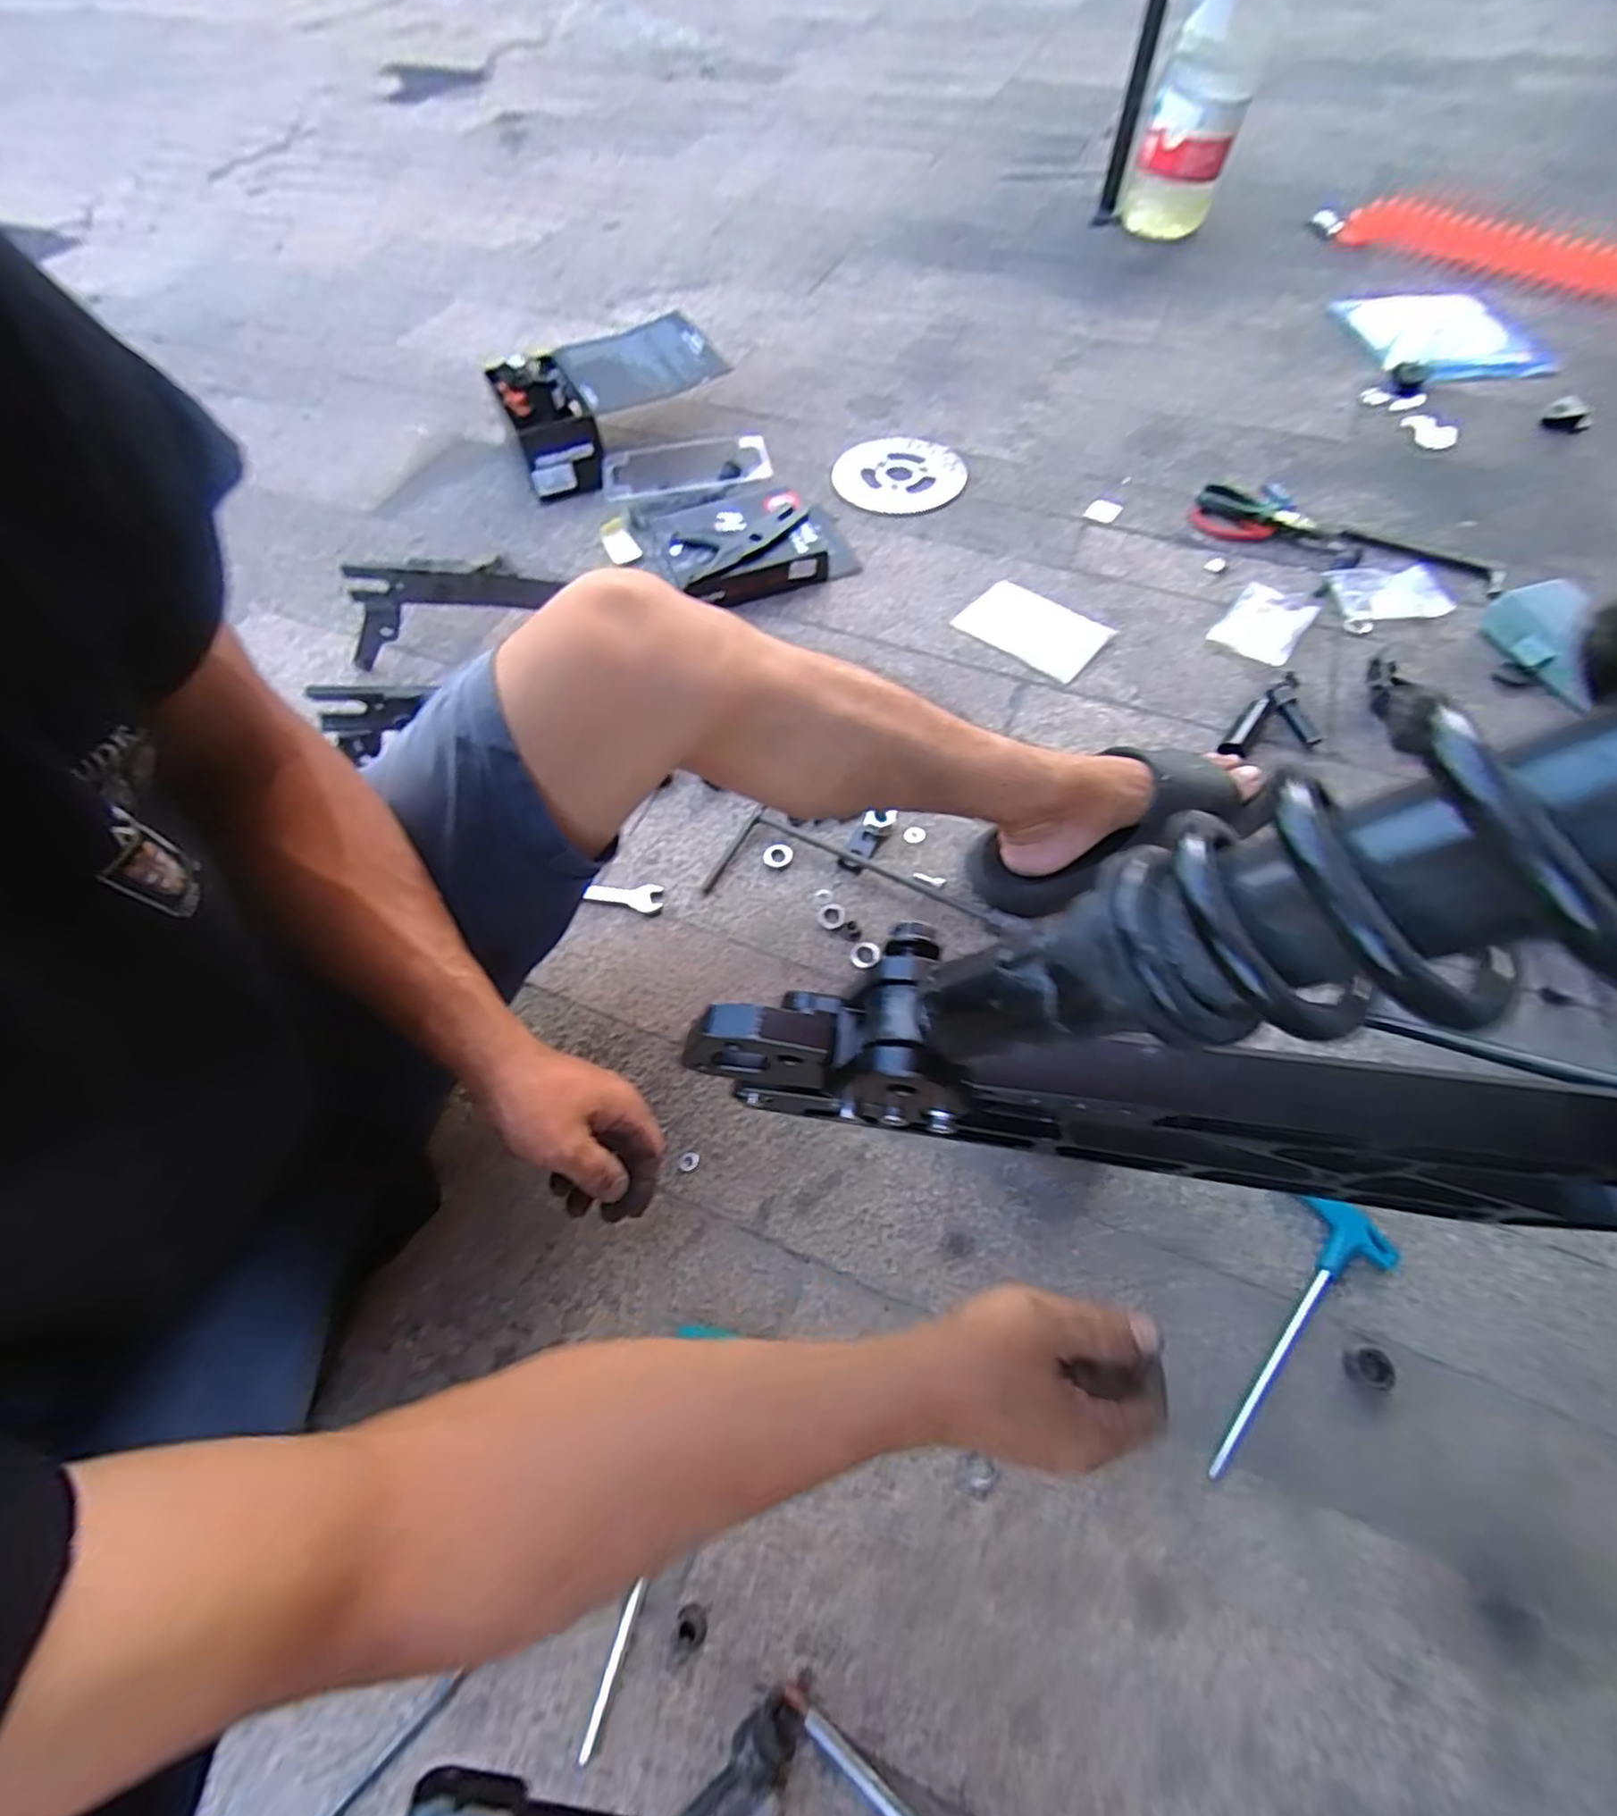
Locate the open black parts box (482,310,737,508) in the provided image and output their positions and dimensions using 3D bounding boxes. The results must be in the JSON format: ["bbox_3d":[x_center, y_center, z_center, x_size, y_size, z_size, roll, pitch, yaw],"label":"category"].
[{"bbox_3d":[-0.258,-0.669,0.924,0.280,0.110,0.165,-28,64,-13],"label":"open black parts box"}]

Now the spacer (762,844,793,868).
[{"bbox_3d":[-0.028,-0.048,0.637,0.027,0.004,0.022,-9,61,-3],"label":"spacer"}]

